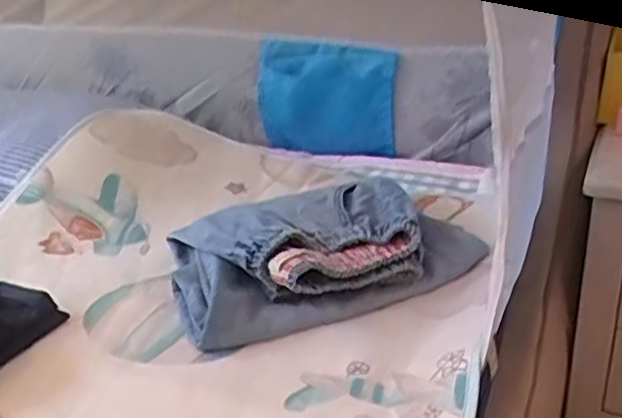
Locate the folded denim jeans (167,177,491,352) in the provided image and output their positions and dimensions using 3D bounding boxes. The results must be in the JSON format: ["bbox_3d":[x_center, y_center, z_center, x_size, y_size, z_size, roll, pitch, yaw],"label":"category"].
[{"bbox_3d":[-0.002,0.041,0.743,0.297,0.067,0.197,-14,27,-22],"label":"folded denim jeans"}]

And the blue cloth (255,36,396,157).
[{"bbox_3d":[0.023,-0.163,1.036,0.217,0.178,0.025,11,38,19],"label":"blue cloth"}]

